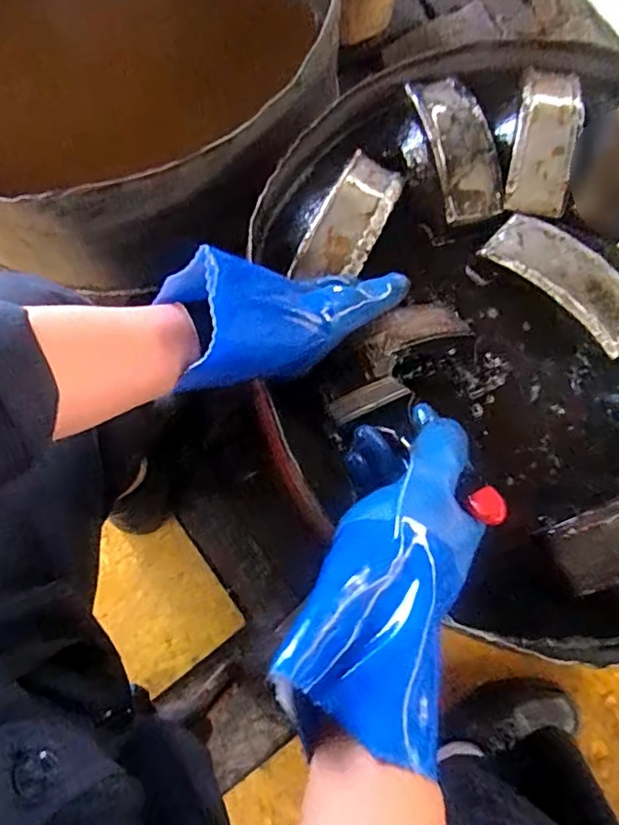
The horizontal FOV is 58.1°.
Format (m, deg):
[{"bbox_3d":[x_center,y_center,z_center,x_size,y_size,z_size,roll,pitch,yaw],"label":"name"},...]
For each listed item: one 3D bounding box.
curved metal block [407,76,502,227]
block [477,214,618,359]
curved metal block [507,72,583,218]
[{"bbox_3d":[0.142,-0.257,0.533,0.061,0.030,0.142,-14,77,-4],"label":"curved metal block"},{"bbox_3d":[0.238,-0.123,0.510,0.155,0.023,0.064,42,80,9],"label":"block"},{"bbox_3d":[0.228,-0.264,0.538,0.057,0.026,0.147,12,77,2],"label":"curved metal block"}]

